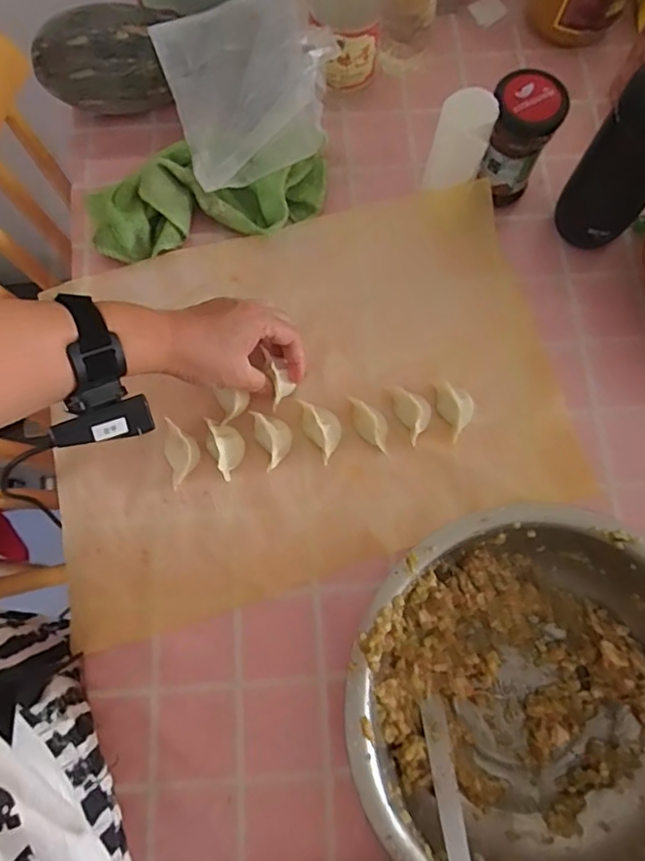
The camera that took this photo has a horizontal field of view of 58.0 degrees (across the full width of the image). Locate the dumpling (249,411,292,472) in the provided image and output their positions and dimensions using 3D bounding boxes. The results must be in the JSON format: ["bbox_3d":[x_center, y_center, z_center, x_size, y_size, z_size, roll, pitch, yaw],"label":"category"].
[{"bbox_3d":[-0.043,0.006,0.513,0.031,0.024,0.048,-22,74,-4],"label":"dumpling"}]

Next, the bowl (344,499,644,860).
[{"bbox_3d":[0.159,0.202,0.429,0.269,0.076,0.270,-1,73,2],"label":"bowl"}]

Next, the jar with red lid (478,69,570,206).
[{"bbox_3d":[0.182,-0.268,0.549,0.058,0.113,0.056,-1,73,2],"label":"jar with red lid"}]

